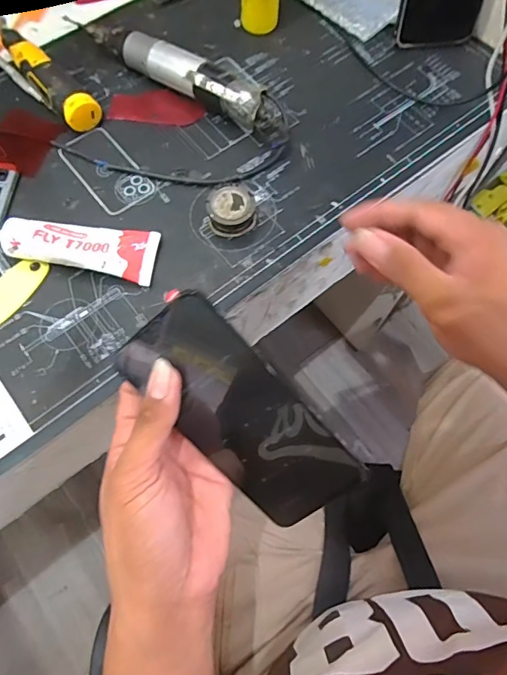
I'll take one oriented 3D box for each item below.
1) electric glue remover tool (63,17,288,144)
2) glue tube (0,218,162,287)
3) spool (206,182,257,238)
[{"bbox_3d":[-0.062,-0.237,0.421,0.227,0.039,0.034,35,73,11],"label":"electric glue remover tool"},{"bbox_3d":[-0.139,-0.072,0.364,0.124,0.027,0.042,9,69,2],"label":"glue tube"},{"bbox_3d":[-0.018,-0.103,0.379,0.037,0.024,0.037,0,69,-1],"label":"spool"}]

